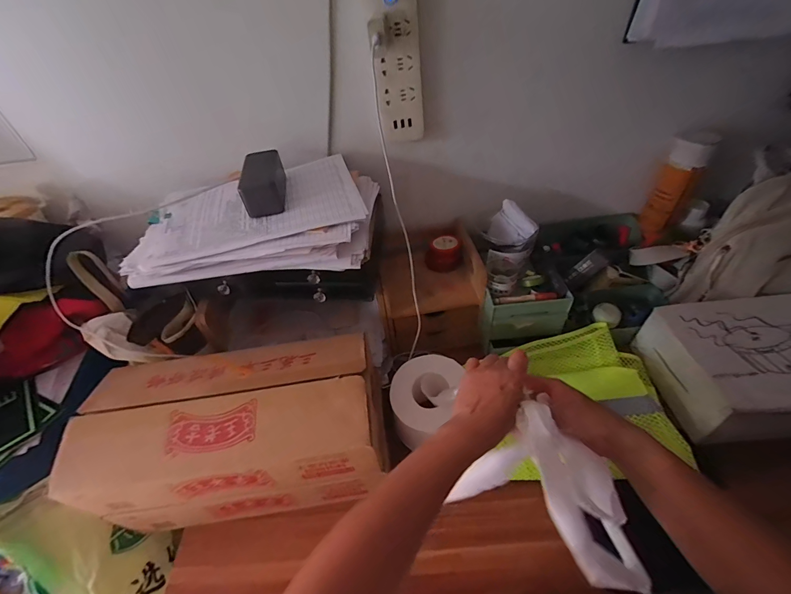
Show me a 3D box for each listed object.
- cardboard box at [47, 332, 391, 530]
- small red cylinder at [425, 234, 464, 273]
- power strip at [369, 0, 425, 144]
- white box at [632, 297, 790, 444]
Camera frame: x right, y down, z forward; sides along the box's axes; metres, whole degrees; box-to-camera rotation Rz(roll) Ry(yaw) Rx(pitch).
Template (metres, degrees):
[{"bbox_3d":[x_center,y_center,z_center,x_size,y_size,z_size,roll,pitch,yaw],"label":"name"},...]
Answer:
[{"bbox_3d":[-0.230,0.198,0.532,0.397,0.186,0.193,-8,44,-2],"label":"cardboard box"},{"bbox_3d":[0.100,-0.093,0.730,0.077,0.051,0.067,-2,44,4],"label":"small red cylinder"},{"bbox_3d":[0.006,-0.343,0.521,0.065,0.212,0.032,-13,44,-7],"label":"power strip"},{"bbox_3d":[0.652,0.110,0.587,0.385,0.122,0.198,-4,44,2],"label":"white box"}]

